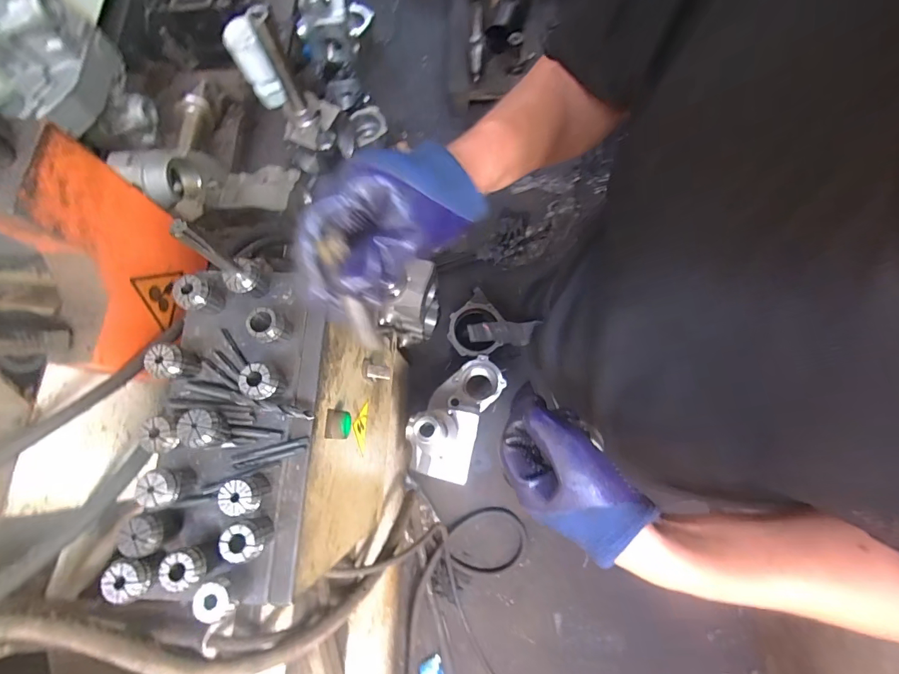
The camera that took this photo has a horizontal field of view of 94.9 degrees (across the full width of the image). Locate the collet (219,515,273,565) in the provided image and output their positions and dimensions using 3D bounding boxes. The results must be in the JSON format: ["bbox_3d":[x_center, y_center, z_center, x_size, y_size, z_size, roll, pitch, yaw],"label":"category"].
[{"bbox_3d":[-0.164,0.164,0.339,0.034,0.039,0.028,-23,74,-3],"label":"collet"}]

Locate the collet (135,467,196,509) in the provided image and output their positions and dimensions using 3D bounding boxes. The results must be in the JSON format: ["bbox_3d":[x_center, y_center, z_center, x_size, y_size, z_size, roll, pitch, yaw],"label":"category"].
[{"bbox_3d":[-0.240,0.127,0.351,0.026,0.042,0.030,-14,74,0],"label":"collet"}]

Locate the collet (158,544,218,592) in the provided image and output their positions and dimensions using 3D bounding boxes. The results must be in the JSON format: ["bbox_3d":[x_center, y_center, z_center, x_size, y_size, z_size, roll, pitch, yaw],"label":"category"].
[{"bbox_3d":[-0.209,0.184,0.335,0.028,0.042,0.027,-1,75,3],"label":"collet"}]

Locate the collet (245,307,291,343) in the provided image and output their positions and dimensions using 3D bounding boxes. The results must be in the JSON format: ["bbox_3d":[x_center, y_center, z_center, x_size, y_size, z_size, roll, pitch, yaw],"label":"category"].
[{"bbox_3d":[-0.166,-0.008,0.385,0.034,0.041,0.028,25,78,10],"label":"collet"}]

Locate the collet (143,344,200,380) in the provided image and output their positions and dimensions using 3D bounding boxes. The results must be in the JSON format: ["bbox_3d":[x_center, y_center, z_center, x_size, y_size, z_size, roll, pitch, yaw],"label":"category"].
[{"bbox_3d":[-0.250,0.024,0.376,0.027,0.041,0.030,11,75,6],"label":"collet"}]

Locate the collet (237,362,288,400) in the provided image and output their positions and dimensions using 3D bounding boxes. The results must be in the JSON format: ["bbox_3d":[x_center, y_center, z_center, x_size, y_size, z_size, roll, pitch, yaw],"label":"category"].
[{"bbox_3d":[-0.166,0.041,0.371,0.029,0.038,0.029,-3,74,3],"label":"collet"}]

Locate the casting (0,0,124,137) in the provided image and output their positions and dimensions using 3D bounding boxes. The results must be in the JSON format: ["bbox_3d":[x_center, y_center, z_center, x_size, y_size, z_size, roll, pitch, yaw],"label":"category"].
[{"bbox_3d":[-0.881,-0.628,0.864,0.231,0.267,0.220,-43,76,-8],"label":"casting"}]

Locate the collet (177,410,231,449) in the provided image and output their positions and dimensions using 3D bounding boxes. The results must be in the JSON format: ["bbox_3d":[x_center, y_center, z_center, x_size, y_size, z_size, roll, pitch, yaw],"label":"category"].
[{"bbox_3d":[-0.207,0.079,0.356,0.032,0.041,0.030,-1,75,3],"label":"collet"}]

